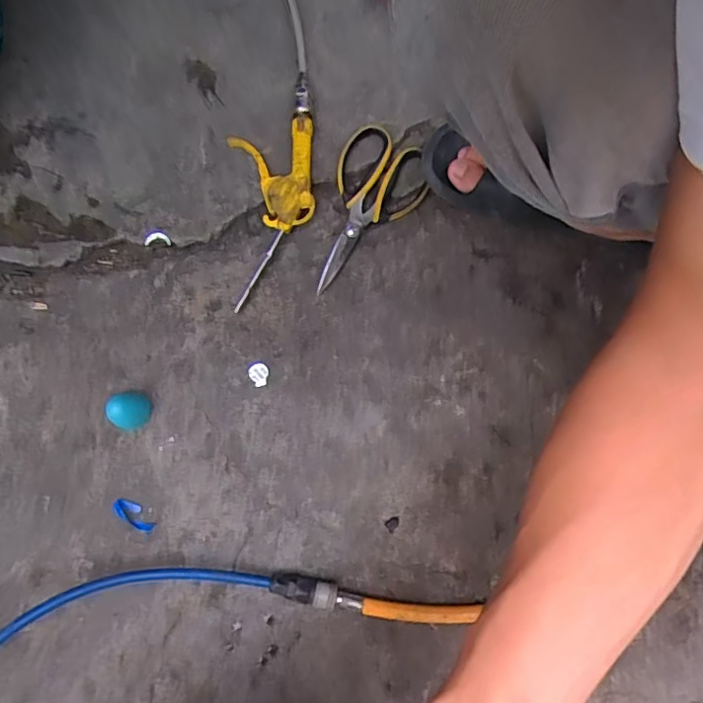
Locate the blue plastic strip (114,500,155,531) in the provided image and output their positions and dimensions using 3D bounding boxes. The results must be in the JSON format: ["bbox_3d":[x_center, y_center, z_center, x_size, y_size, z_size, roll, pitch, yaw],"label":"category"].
[{"bbox_3d":[-0.225,0.169,0.577,0.048,0.004,0.021,34,81,6],"label":"blue plastic strip"}]

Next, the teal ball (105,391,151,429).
[{"bbox_3d":[-0.226,0.060,0.576,0.036,0.044,0.037,0,80,0],"label":"teal ball"}]

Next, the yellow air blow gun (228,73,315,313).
[{"bbox_3d":[-0.088,-0.179,0.613,0.092,0.031,0.251,-1,80,0],"label":"yellow air blow gun"}]

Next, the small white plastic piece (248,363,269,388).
[{"bbox_3d":[-0.099,0.025,0.600,0.021,0.005,0.024,-9,80,-2],"label":"small white plastic piece"}]

